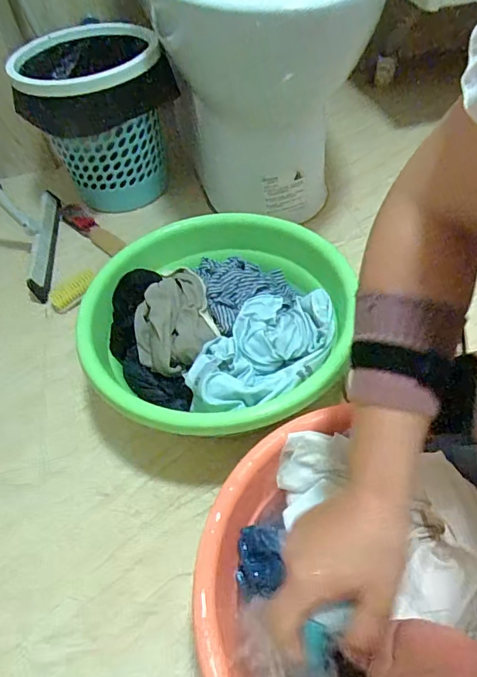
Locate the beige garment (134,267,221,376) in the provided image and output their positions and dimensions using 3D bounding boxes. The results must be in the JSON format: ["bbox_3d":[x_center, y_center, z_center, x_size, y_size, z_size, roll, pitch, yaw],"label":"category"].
[{"bbox_3d":[-0.092,-0.035,0.626,0.104,0.060,0.164,-14,50,-6],"label":"beige garment"}]

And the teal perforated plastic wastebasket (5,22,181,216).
[{"bbox_3d":[-0.273,-0.455,0.946,0.265,0.276,0.295,-15,50,-7],"label":"teal perforated plastic wastebasket"}]

